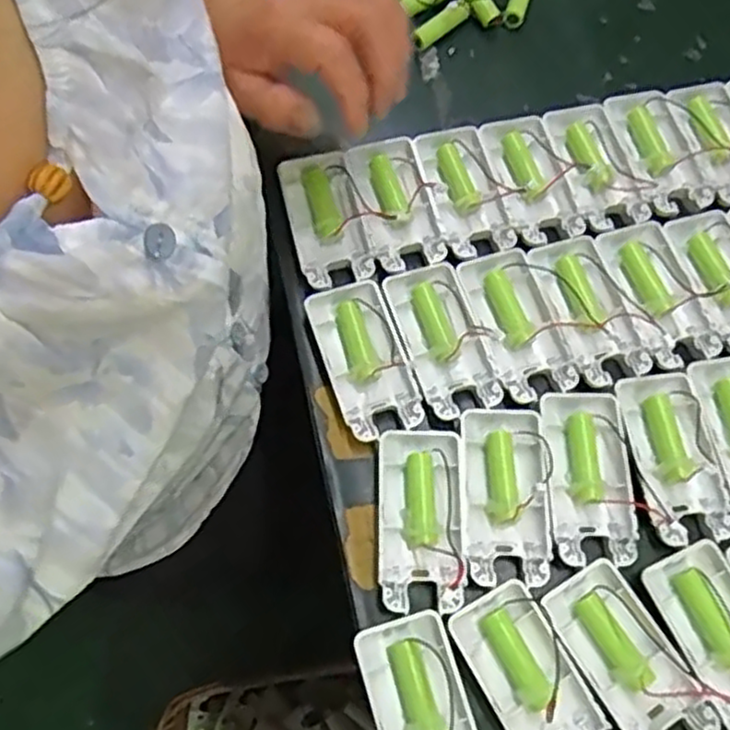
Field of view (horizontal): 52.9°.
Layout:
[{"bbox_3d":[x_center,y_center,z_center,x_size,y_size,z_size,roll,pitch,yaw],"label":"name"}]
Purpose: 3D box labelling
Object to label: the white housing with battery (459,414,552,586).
[{"bbox_3d":[0.075,0.072,0.402,0.045,0.015,0.094,2,68,-1],"label":"white housing with battery"}]

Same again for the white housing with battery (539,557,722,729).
[{"bbox_3d":[0.133,0.151,0.375,0.045,0.015,0.094,-30,72,-13],"label":"white housing with battery"}]

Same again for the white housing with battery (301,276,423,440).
[{"bbox_3d":[-0.001,-0.003,0.434,0.046,0.016,0.095,-17,70,-8],"label":"white housing with battery"}]

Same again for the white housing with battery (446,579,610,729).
[{"bbox_3d":[0.083,0.161,0.368,0.047,0.012,0.095,-27,71,-12],"label":"white housing with battery"}]

